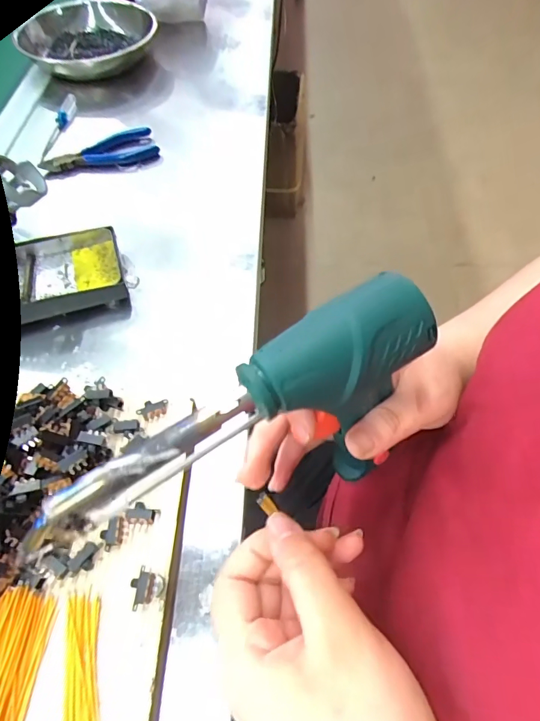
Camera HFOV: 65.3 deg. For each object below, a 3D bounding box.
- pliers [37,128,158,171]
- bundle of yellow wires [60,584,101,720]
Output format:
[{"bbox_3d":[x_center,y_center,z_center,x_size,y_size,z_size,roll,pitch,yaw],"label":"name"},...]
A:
[{"bbox_3d":[-0.190,-0.232,0.473,0.123,0.017,0.041,-20,59,-11],"label":"pliers"},{"bbox_3d":[-0.099,0.164,0.219,0.020,0.004,0.077,-12,58,-6],"label":"bundle of yellow wires"}]

